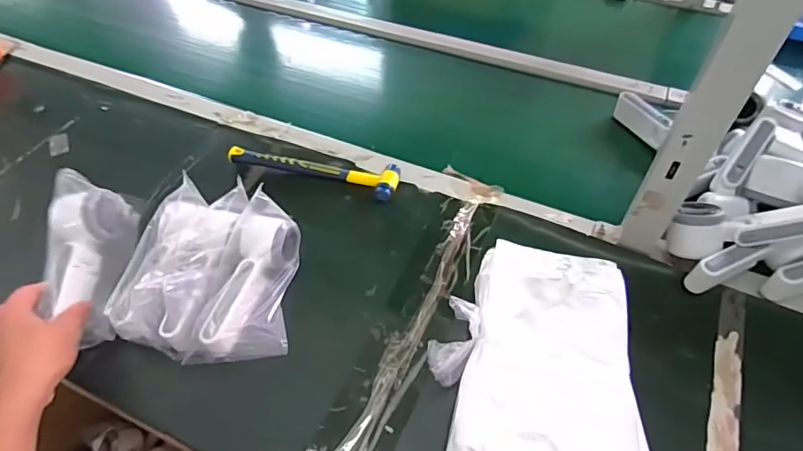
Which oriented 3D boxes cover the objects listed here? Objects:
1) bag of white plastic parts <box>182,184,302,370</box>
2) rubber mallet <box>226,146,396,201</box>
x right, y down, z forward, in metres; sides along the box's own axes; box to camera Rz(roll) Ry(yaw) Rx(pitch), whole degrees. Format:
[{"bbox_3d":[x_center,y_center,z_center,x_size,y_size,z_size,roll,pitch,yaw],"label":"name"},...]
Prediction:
[{"bbox_3d":[-0.159,0.063,0.549,0.097,0.072,0.188,7,65,6],"label":"bag of white plastic parts"},{"bbox_3d":[-0.122,-0.081,0.688,0.242,0.022,0.059,13,54,10],"label":"rubber mallet"}]

